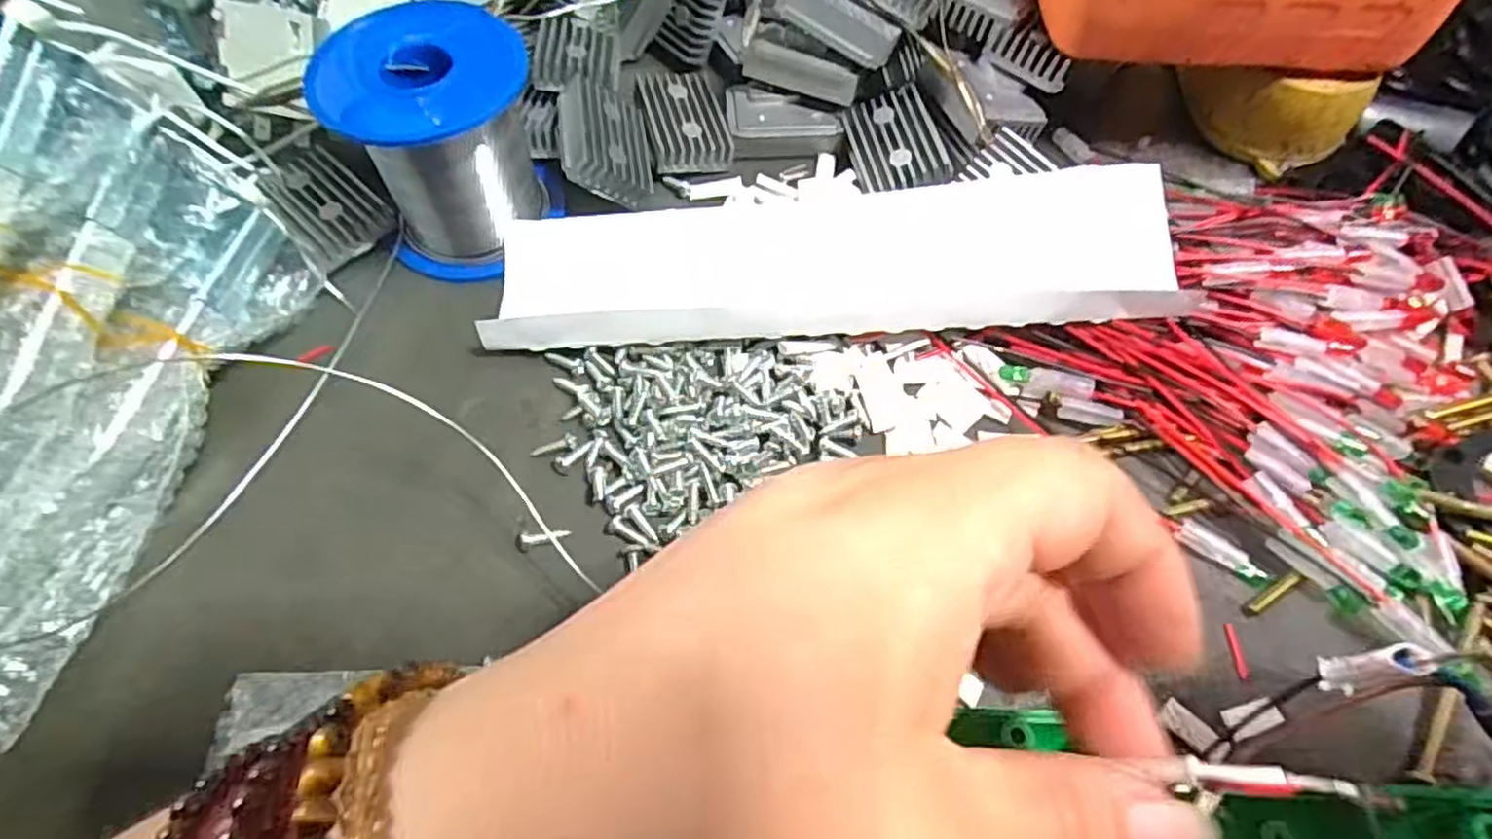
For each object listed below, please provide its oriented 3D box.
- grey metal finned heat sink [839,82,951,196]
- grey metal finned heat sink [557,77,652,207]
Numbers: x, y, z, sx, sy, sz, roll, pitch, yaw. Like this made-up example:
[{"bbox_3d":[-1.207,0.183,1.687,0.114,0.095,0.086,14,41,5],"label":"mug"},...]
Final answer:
[{"bbox_3d":[0.057,-0.107,0.279,0.032,0.008,0.049,-8,63,-3],"label":"grey metal finned heat sink"},{"bbox_3d":[-0.053,-0.105,0.274,0.034,0.010,0.046,10,62,-35],"label":"grey metal finned heat sink"}]

